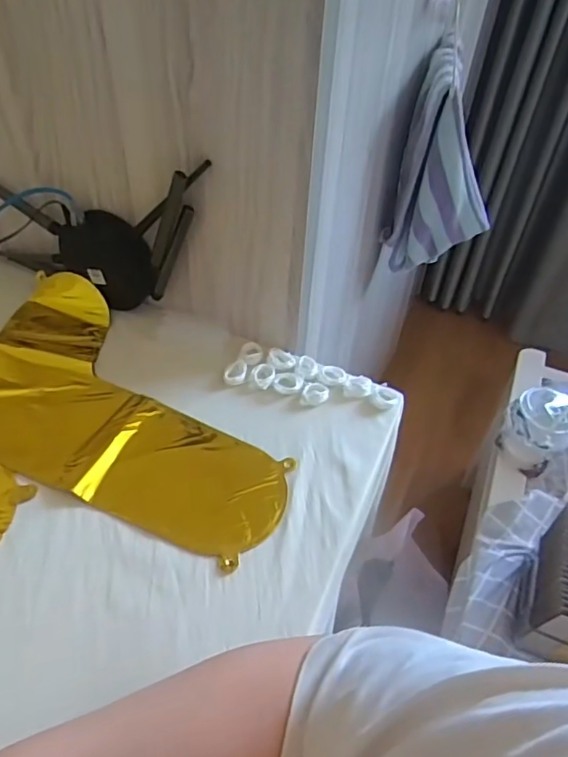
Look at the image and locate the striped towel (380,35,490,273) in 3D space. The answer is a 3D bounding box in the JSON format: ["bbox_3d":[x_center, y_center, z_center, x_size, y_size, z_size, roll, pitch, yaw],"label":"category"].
[{"bbox_3d":[0.235,-0.278,0.814,0.145,0.300,0.151,15,48,10],"label":"striped towel"}]

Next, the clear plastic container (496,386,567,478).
[{"bbox_3d":[0.419,0.088,0.938,0.102,0.136,0.089,31,53,23],"label":"clear plastic container"}]

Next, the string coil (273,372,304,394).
[{"bbox_3d":[0.005,0.006,0.609,0.031,0.009,0.030,2,47,-2],"label":"string coil"}]

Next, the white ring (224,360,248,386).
[{"bbox_3d":[-0.052,-0.005,0.615,0.024,0.010,0.031,0,47,-4],"label":"white ring"}]

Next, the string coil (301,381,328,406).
[{"bbox_3d":[0.033,0.016,0.600,0.028,0.011,0.030,2,47,-2],"label":"string coil"}]

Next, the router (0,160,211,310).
[{"bbox_3d":[-0.228,-0.176,0.633,0.311,0.189,0.039,22,50,16],"label":"router"}]

